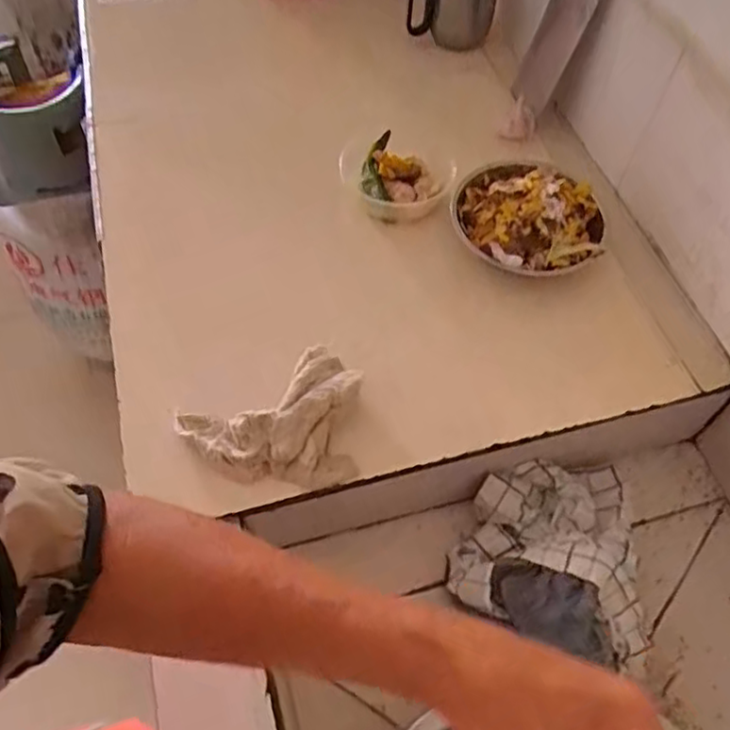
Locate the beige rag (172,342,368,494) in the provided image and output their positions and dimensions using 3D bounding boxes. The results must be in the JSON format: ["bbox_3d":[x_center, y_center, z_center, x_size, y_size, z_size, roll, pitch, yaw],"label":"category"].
[{"bbox_3d":[-0.083,0.066,0.657,0.174,0.053,0.127,-22,61,-16],"label":"beige rag"}]

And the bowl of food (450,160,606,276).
[{"bbox_3d":[0.208,-0.192,0.820,0.172,0.064,0.187,1,57,-2],"label":"bowl of food"}]

